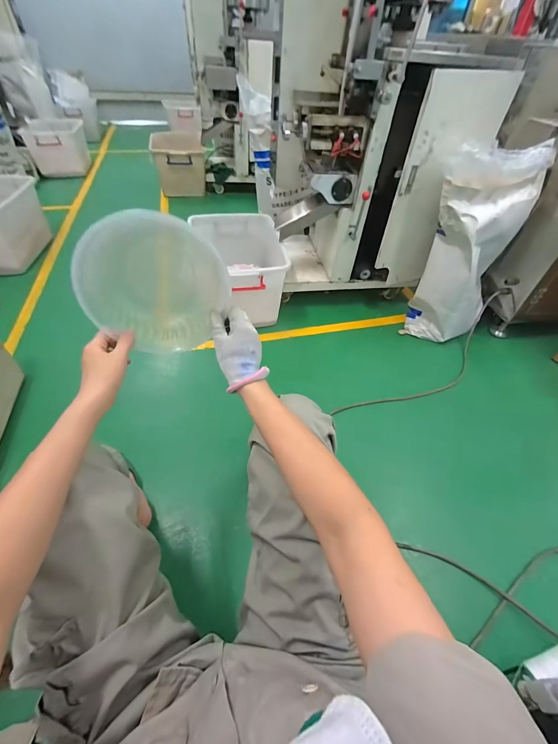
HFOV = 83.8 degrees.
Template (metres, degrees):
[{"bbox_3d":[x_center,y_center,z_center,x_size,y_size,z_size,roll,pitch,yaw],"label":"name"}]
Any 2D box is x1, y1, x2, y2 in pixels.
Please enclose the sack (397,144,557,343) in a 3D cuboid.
[{"bbox_3d":[0.753,-0.488,1.264,0.343,0.669,0.330,30,53,22],"label":"sack"}]

